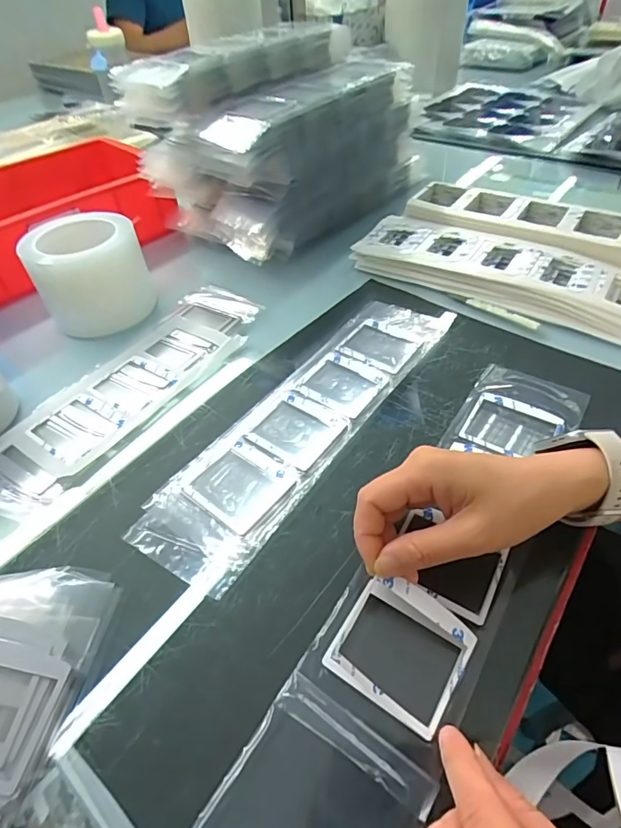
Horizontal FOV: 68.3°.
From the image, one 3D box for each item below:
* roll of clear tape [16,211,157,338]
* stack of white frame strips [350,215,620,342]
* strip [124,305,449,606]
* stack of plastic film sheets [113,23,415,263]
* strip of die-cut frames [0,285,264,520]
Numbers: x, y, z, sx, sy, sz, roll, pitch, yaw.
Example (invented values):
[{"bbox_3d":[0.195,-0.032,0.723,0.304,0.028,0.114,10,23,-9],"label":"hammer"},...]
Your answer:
[{"bbox_3d":[-0.235,-0.157,0.486,0.111,0.077,0.118,-1,48,1],"label":"roll of clear tape"},{"bbox_3d":[0.211,-0.152,0.494,0.323,0.027,0.097,25,54,23],"label":"stack of white frame strips"},{"bbox_3d":[0.003,-0.008,0.392,0.086,0.006,0.338,28,55,25],"label":"strip"},{"bbox_3d":[-0.025,-0.362,0.591,0.198,0.177,0.339,27,54,24],"label":"stack of plastic film sheets"},{"bbox_3d":[-0.165,-0.031,0.423,0.101,0.004,0.305,26,54,23],"label":"strip of die-cut frames"}]

